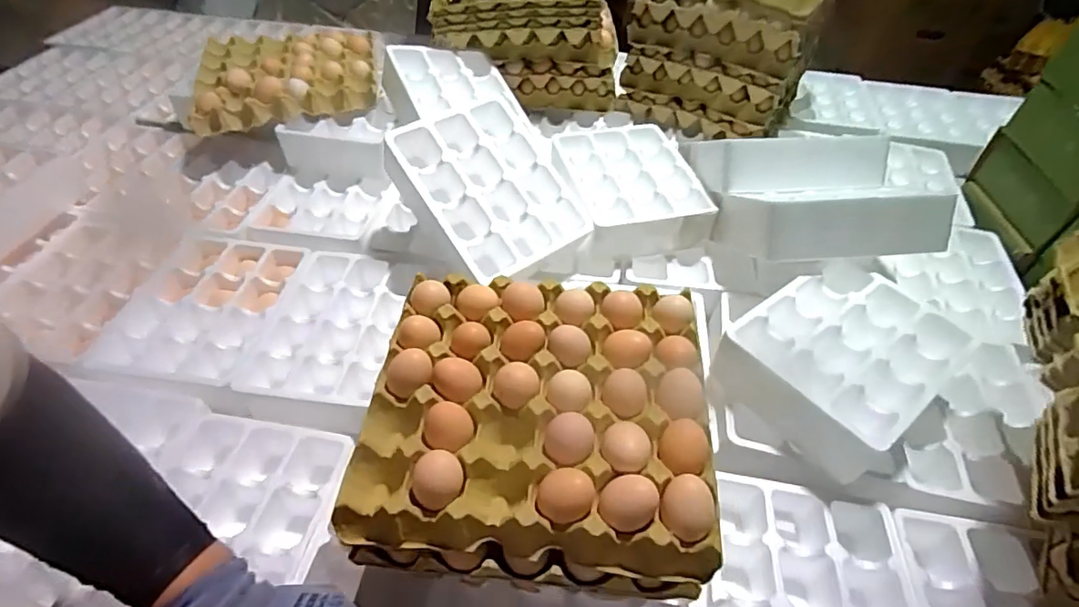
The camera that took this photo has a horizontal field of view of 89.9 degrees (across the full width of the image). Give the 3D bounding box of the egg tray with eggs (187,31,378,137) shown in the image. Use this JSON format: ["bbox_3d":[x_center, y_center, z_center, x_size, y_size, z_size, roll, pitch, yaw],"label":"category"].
[{"bbox_3d":[-0.446,-0.411,0.962,0.300,0.055,0.278,-9,48,-11],"label":"egg tray with eggs"}]

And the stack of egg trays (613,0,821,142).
[{"bbox_3d":[0.336,-0.487,0.984,0.281,0.262,0.230,24,50,19],"label":"stack of egg trays"}]

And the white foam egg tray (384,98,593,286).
[{"bbox_3d":[-0.071,-0.148,0.740,0.199,0.066,0.242,-29,80,-24],"label":"white foam egg tray"}]

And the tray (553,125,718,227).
[{"bbox_3d":[0.136,-0.194,0.822,0.175,0.032,0.242,-8,48,-10],"label":"tray"}]

